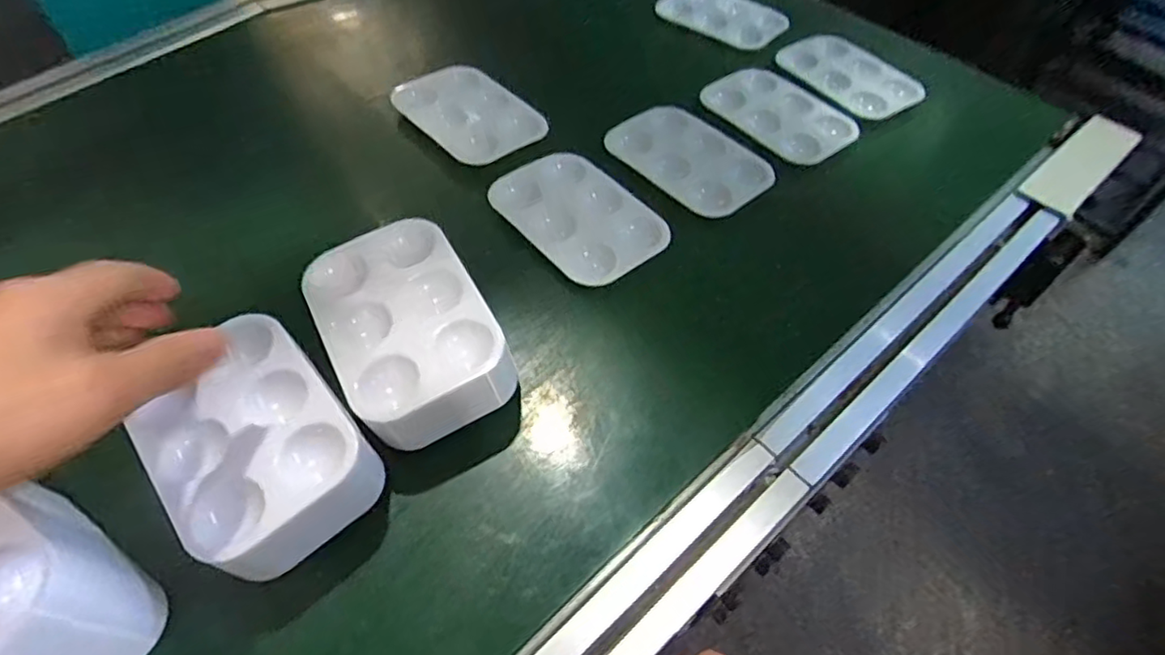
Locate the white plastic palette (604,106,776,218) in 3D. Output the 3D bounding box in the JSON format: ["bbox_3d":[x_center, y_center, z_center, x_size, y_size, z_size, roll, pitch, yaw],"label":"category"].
[{"bbox_3d":[0.085,-0.139,0.492,0.086,0.008,0.125,-31,61,-24],"label":"white plastic palette"}]

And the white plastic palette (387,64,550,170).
[{"bbox_3d":[-0.094,-0.179,0.513,0.086,0.005,0.125,-35,63,-25],"label":"white plastic palette"}]

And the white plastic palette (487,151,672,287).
[{"bbox_3d":[-0.003,-0.083,0.444,0.085,0.007,0.122,-34,62,-25],"label":"white plastic palette"}]

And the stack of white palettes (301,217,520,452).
[{"bbox_3d":[-0.102,0.002,0.366,0.091,0.051,0.129,-25,59,-21],"label":"stack of white palettes"}]

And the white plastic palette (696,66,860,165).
[{"bbox_3d":[0.168,-0.189,0.543,0.090,0.011,0.132,-31,61,-24],"label":"white plastic palette"}]

